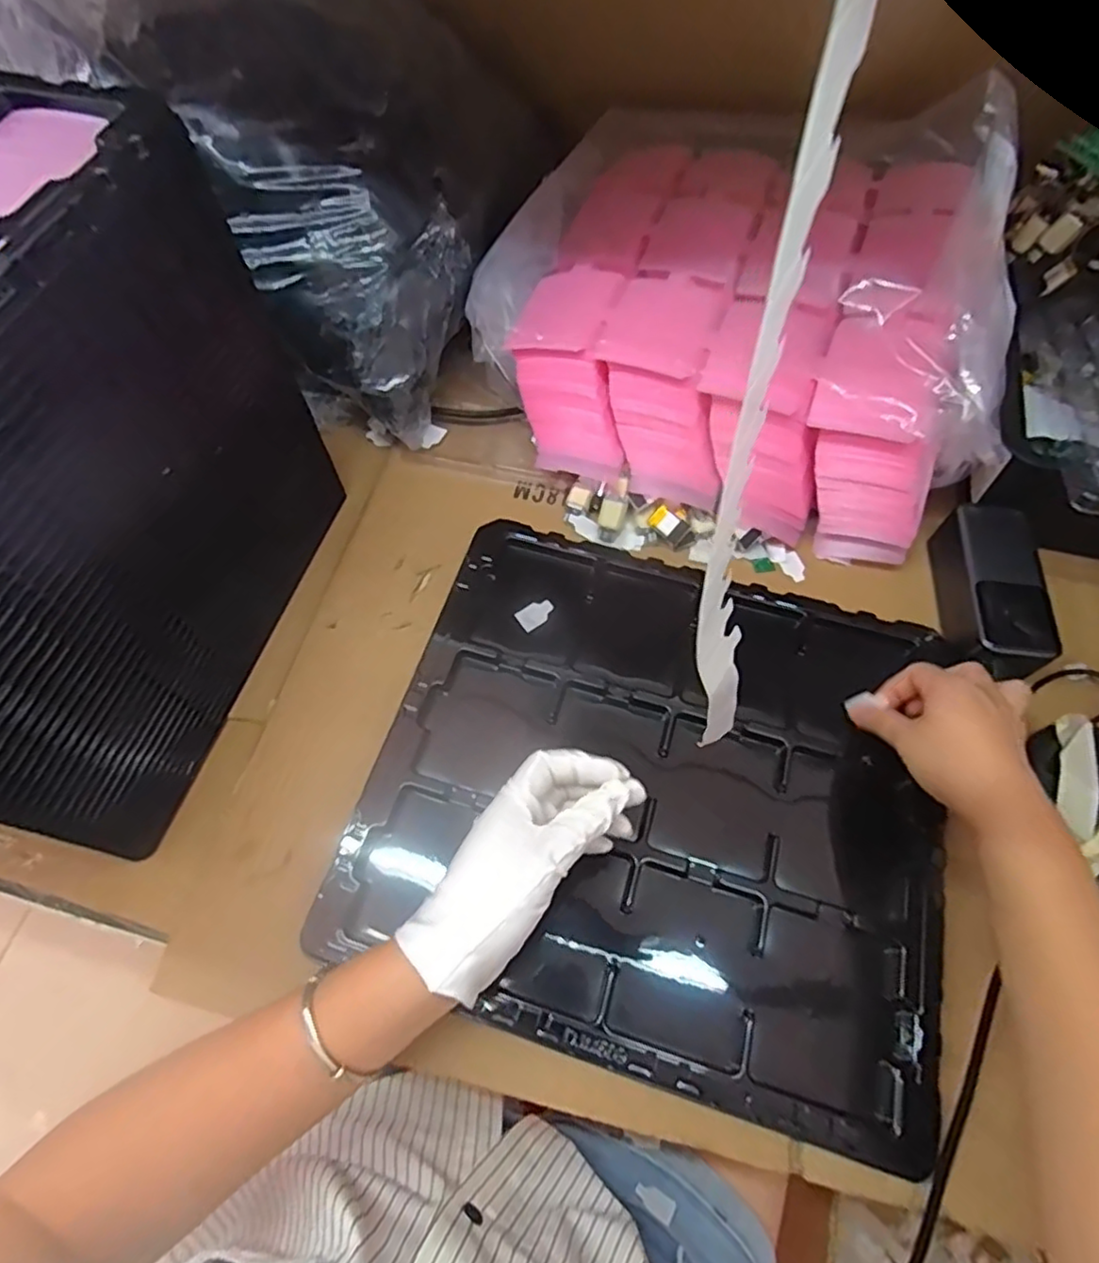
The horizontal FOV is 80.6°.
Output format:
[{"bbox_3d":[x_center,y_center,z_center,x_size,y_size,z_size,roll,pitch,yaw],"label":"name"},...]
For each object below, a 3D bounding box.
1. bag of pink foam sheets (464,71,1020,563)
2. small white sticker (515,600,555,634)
[{"bbox_3d":[0.151,-0.276,0.545,0.400,0.170,0.321,14,65,7],"label":"bag of pink foam sheets"},{"bbox_3d":[-0.011,-0.014,0.506,0.030,0.004,0.019,-35,81,-14],"label":"small white sticker"}]

